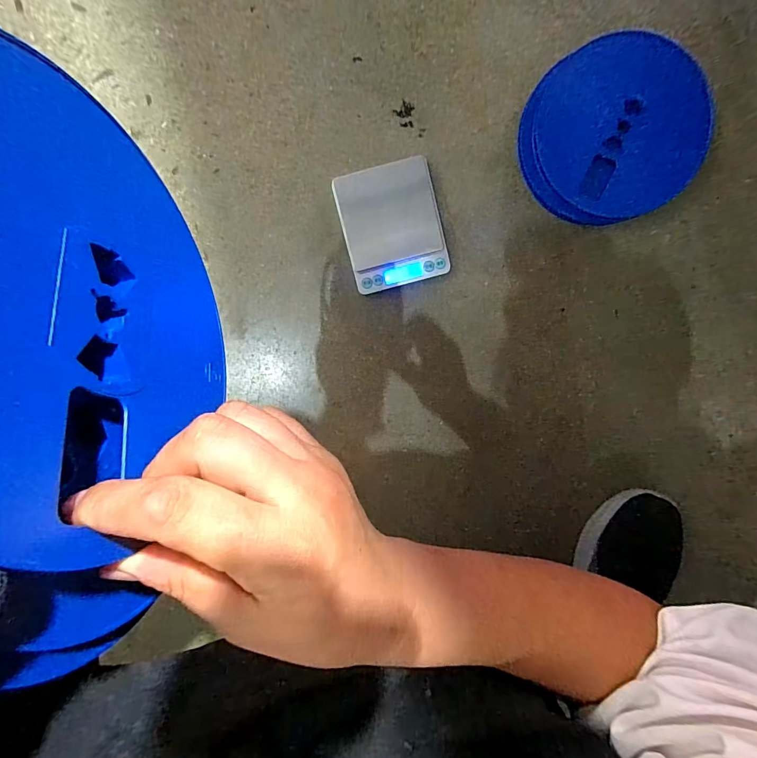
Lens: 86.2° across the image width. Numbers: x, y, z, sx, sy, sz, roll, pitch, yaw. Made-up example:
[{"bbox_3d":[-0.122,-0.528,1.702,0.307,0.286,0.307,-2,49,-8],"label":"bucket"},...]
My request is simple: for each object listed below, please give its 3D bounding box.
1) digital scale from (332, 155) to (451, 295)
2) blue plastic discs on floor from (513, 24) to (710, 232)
[{"bbox_3d":[0.015,-0.163,0.436,0.103,0.024,0.121,-13,98,3],"label":"digital scale"},{"bbox_3d":[0.241,-0.253,0.417,0.174,0.030,0.169,0,98,1],"label":"blue plastic discs on floor"}]

